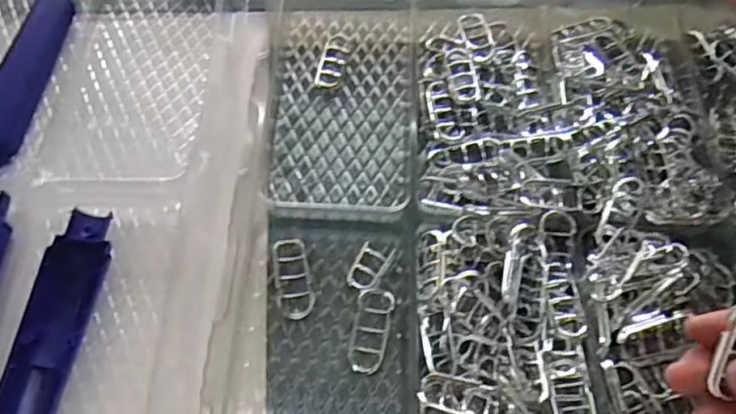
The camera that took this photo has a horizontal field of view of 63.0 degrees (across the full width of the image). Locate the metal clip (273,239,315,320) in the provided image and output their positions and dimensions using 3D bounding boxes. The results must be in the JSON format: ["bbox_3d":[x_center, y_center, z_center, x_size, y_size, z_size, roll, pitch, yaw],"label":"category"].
[{"bbox_3d":[-0.047,0.045,0.381,0.023,0.010,0.053,-9,63,-6],"label":"metal clip"}]

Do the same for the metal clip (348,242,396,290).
[{"bbox_3d":[0.001,0.038,0.388,0.021,0.006,0.035,23,64,11],"label":"metal clip"}]

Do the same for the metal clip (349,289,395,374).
[{"bbox_3d":[0.003,0.076,0.366,0.023,0.010,0.051,7,62,2],"label":"metal clip"}]

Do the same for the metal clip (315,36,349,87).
[{"bbox_3d":[-0.027,-0.117,0.477,0.019,0.004,0.055,11,62,4],"label":"metal clip"}]

